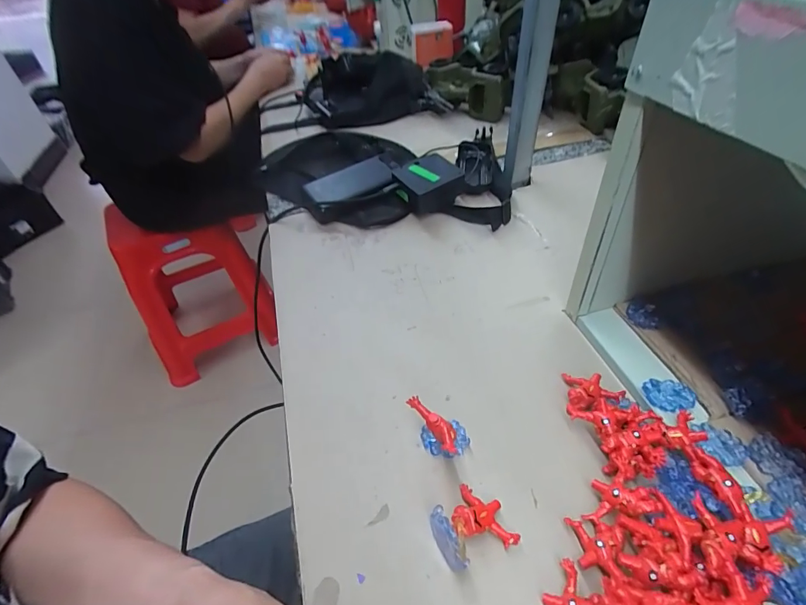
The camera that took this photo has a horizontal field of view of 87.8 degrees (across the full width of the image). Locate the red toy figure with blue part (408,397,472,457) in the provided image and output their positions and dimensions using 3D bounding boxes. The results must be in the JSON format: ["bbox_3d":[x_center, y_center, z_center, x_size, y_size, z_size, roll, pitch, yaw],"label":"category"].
[{"bbox_3d":[0.031,0.096,0.328,0.032,0.049,0.044,-30,49,-24],"label":"red toy figure with blue part"}]

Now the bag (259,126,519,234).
[{"bbox_3d":[-0.036,-0.200,0.642,0.392,0.050,0.223,5,45,11],"label":"bag"}]

